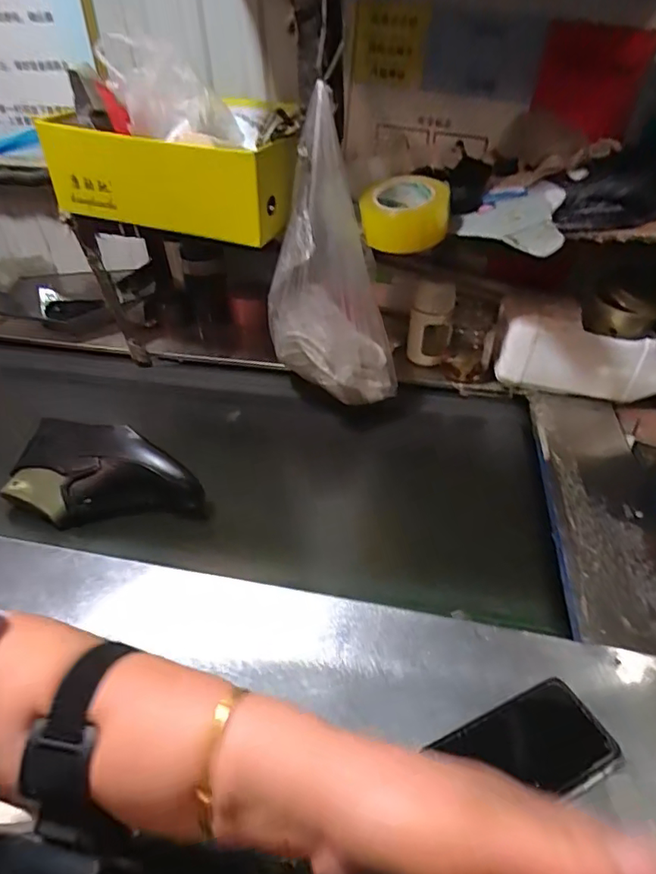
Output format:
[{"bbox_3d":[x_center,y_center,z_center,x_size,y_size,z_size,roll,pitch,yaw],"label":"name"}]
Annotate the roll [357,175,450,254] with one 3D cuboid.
[{"bbox_3d":[0.109,-0.323,0.769,0.120,0.086,0.120,2,39,3],"label":"roll"}]

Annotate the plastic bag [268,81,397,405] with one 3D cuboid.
[{"bbox_3d":[0.006,-0.229,0.754,0.146,0.353,0.151,-21,43,-24],"label":"plastic bag"}]

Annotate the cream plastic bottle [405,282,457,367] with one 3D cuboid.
[{"bbox_3d":[0.185,-0.206,0.966,0.076,0.148,0.079,6,39,8],"label":"cream plastic bottle"}]

